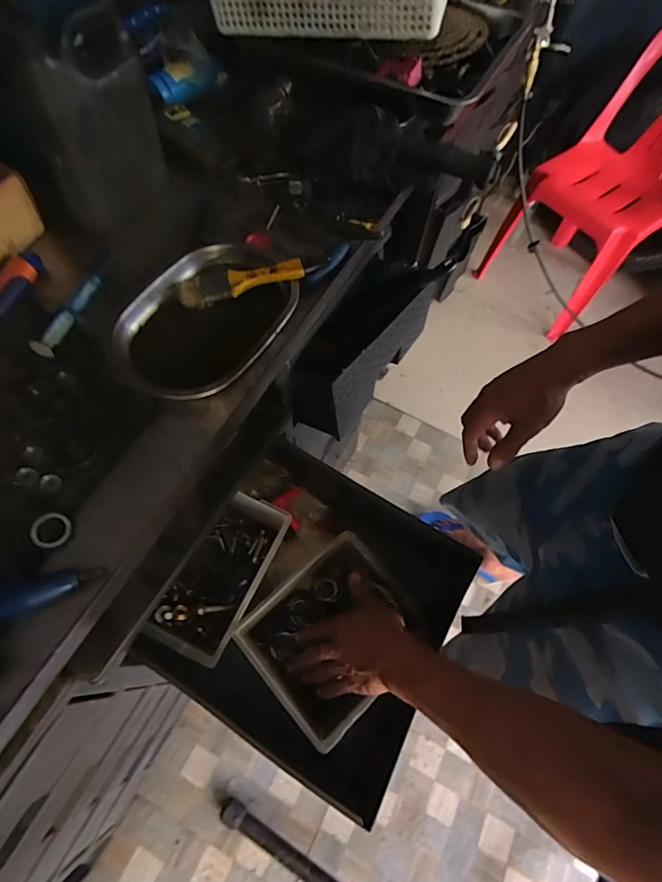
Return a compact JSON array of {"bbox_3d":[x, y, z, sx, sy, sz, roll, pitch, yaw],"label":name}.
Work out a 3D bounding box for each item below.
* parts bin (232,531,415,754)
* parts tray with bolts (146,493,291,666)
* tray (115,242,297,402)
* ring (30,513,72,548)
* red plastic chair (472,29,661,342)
[{"bbox_3d":[0.005,0.238,0.563,0.200,0.095,0.166,-40,72,-20],"label":"parts bin"},{"bbox_3d":[-0.138,0.177,0.576,0.101,0.086,0.198,26,65,8],"label":"parts tray with bolts"},{"bbox_3d":[-0.132,-0.139,0.483,0.150,0.023,0.222,32,66,11],"label":"tray"},{"bbox_3d":[-0.241,0.076,0.379,0.030,0.006,0.031,2,64,-4],"label":"ring"},{"bbox_3d":[0.937,-0.850,1.425,0.535,0.739,0.426,-33,71,-19],"label":"red plastic chair"}]

